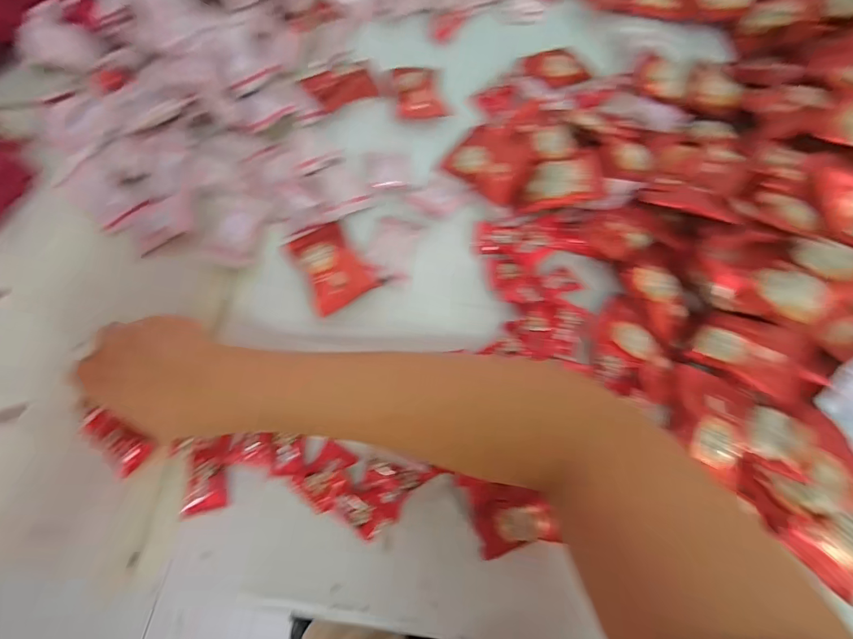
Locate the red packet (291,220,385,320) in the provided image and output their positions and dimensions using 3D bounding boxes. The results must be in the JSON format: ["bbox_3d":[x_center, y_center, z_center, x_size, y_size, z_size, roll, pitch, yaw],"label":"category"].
[{"bbox_3d":[-0.080,-0.046,0.318,0.052,0.016,0.075,-34,77,-12],"label":"red packet"}]

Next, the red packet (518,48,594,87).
[{"bbox_3d":[0.131,-0.254,0.391,0.068,0.008,0.039,-12,73,-6],"label":"red packet"}]

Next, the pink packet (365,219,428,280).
[{"bbox_3d":[-0.027,-0.058,0.324,0.037,0.004,0.052,17,83,-14],"label":"pink packet"}]

